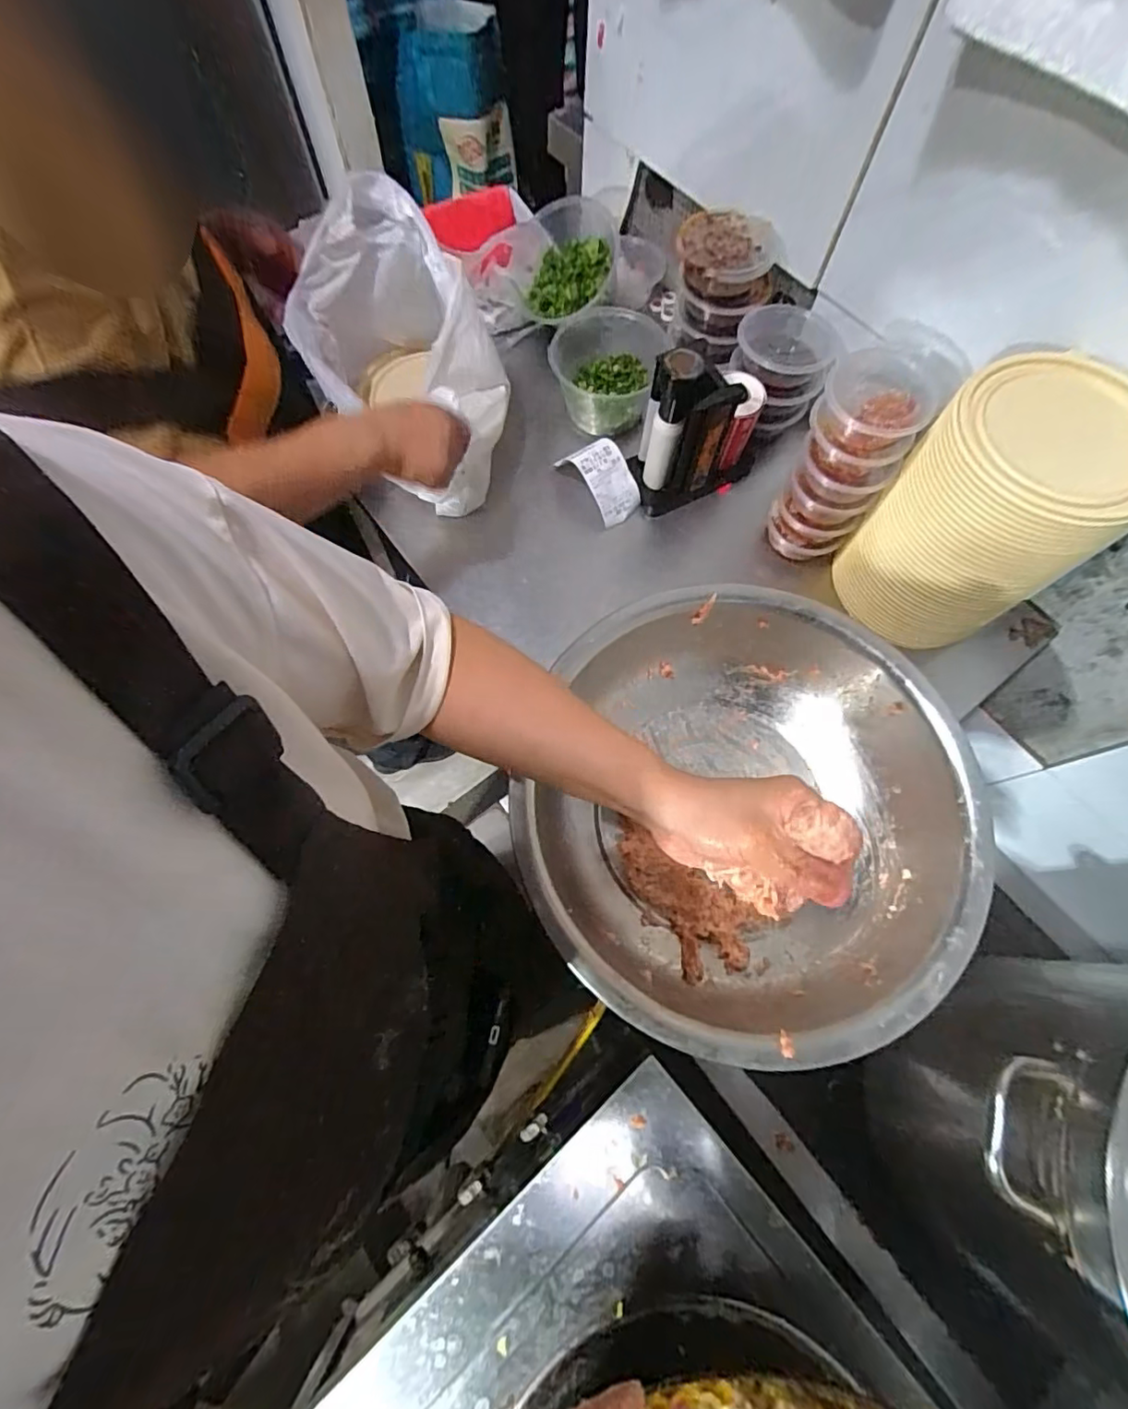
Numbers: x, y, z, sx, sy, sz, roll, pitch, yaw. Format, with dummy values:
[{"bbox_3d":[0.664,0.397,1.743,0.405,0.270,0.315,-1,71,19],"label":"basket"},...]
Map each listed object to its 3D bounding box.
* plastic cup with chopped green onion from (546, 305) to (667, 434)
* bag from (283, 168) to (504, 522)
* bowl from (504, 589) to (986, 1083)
[{"bbox_3d":[0.053,-0.405,0.708,0.136,0.071,0.127,4,70,1],"label":"plastic cup with chopped green onion"},{"bbox_3d":[-0.172,-0.359,0.610,0.201,0.224,0.183,8,70,2],"label":"bag"},{"bbox_3d":[0.146,0.091,0.513,0.361,0.118,0.366,0,70,-1],"label":"bowl"}]

